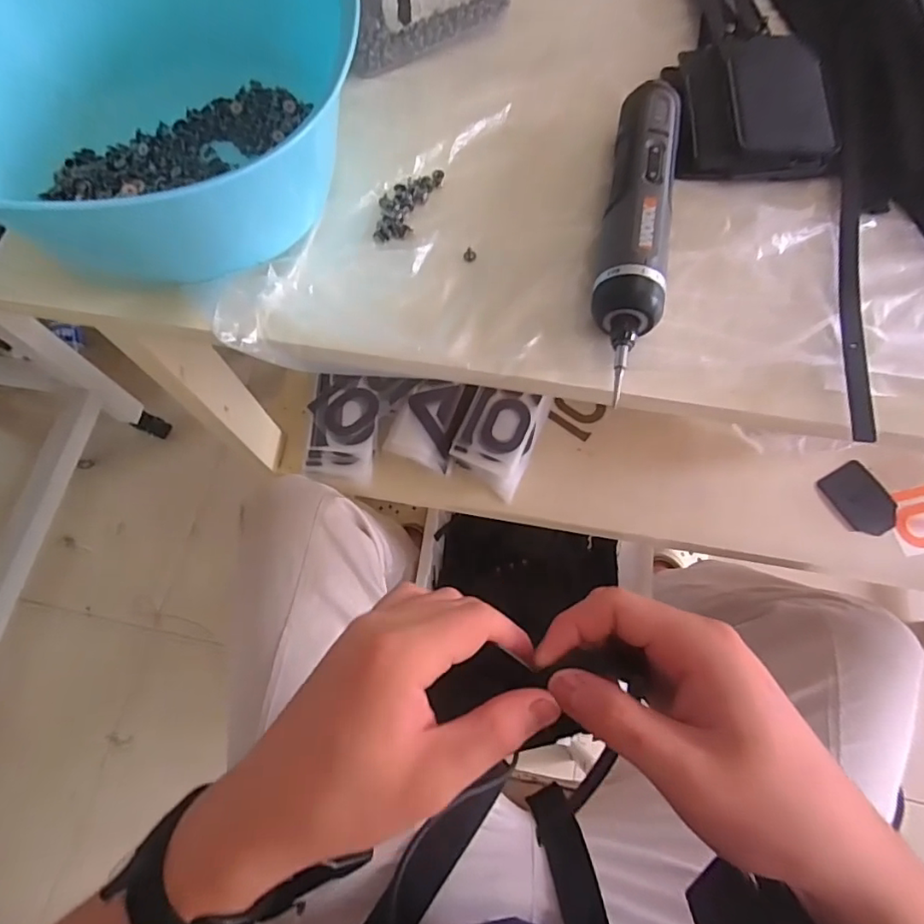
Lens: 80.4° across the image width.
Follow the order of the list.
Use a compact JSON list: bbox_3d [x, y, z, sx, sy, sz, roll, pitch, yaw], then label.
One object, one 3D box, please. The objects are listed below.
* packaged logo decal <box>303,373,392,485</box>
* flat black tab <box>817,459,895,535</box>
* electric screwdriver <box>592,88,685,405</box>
[{"bbox_3d":[-0.142,-0.042,0.657,0.085,0.015,0.133,8,74,-2],"label":"packaged logo decal"},{"bbox_3d":[0.473,0.044,0.649,0.070,0.010,0.084,-27,71,-9],"label":"flat black tab"},{"bbox_3d":[0.096,-0.128,0.306,0.036,0.038,0.196,11,70,5],"label":"electric screwdriver"}]

